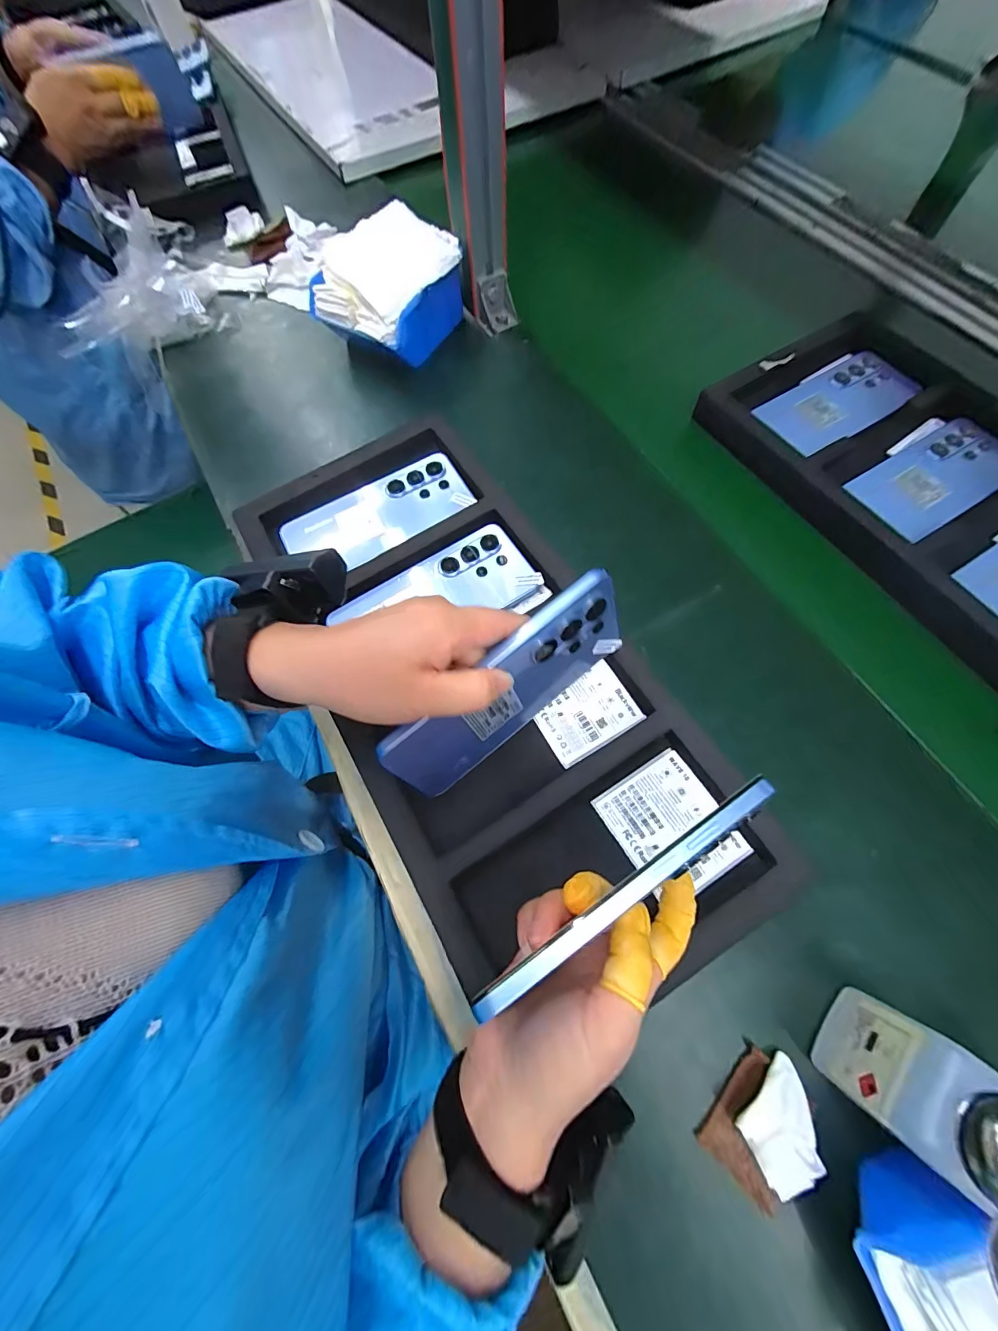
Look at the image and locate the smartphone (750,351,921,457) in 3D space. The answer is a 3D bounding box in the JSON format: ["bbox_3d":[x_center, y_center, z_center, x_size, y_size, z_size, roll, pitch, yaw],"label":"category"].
[{"bbox_3d":[0.334,-0.261,0.432,0.171,0.006,0.077,-31,71,-10],"label":"smartphone"}]

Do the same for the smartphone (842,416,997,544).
[{"bbox_3d":[0.399,-0.173,0.397,0.161,0.011,0.075,-31,71,-10],"label":"smartphone"}]

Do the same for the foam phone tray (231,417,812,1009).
[{"bbox_3d":[-0.026,0.002,0.337,0.211,0.033,0.477,-29,71,-9],"label":"foam phone tray"}]

